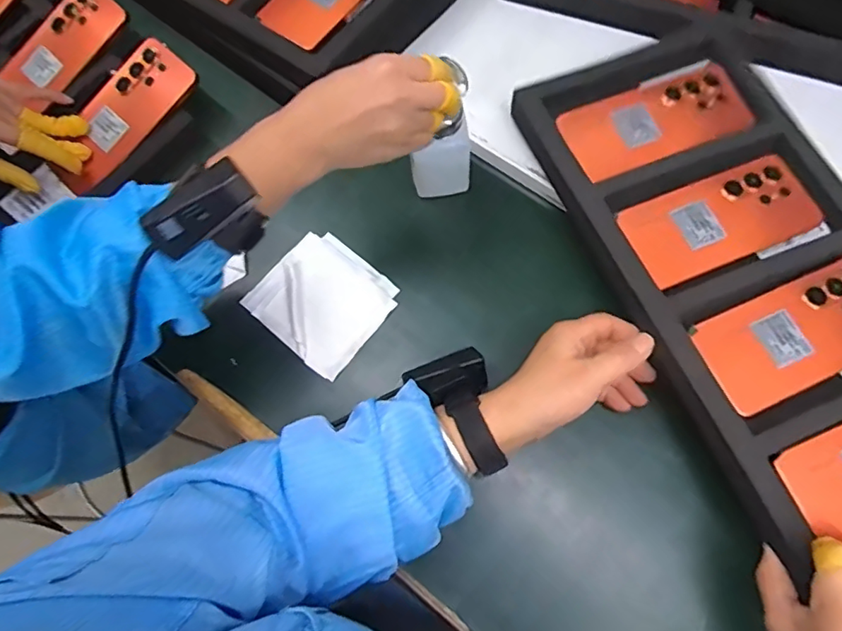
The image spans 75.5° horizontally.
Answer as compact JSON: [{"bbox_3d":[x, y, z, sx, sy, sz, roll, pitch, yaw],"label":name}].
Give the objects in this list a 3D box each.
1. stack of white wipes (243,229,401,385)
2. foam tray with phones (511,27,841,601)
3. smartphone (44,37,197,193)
[{"bbox_3d":[-0.091,-0.015,0.512,0.114,0.017,0.108,39,75,14],"label":"stack of white wipes"},{"bbox_3d":[0.276,-0.036,0.438,0.223,0.024,0.460,-22,73,-5],"label":"foam tray with phones"},{"bbox_3d":[-0.293,-0.194,0.533,0.066,0.014,0.161,42,86,3],"label":"smartphone"}]

